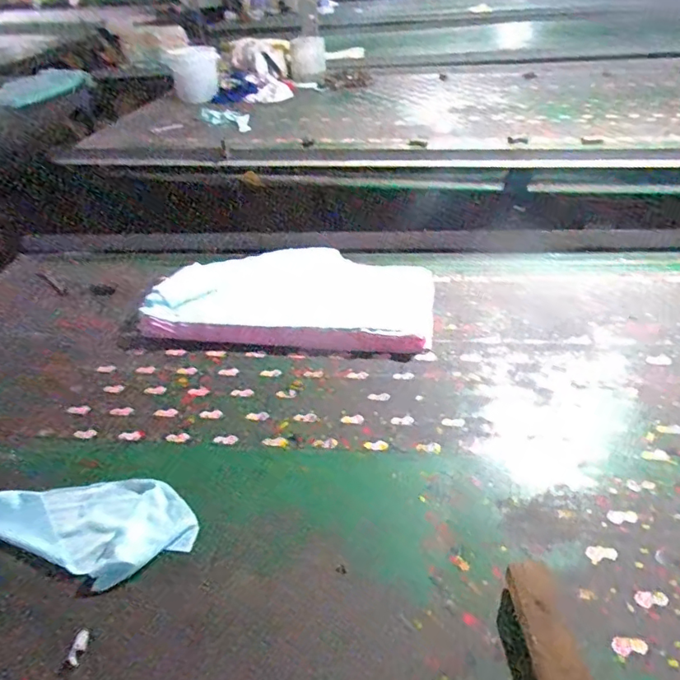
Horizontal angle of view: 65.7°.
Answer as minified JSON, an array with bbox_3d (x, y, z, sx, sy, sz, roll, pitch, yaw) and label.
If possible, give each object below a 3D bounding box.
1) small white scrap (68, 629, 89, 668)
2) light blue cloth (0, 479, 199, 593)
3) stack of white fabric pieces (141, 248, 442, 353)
[{"bbox_3d":[-0.289,0.341,0.583,0.015,0.008,0.035,2,52,8],"label":"small white scrap"},{"bbox_3d":[-0.367,0.233,0.724,0.355,0.032,0.146,10,41,18],"label":"light blue cloth"},{"bbox_3d":[-0.090,-0.088,1.053,0.540,0.066,0.269,3,39,10],"label":"stack of white fabric pieces"}]

